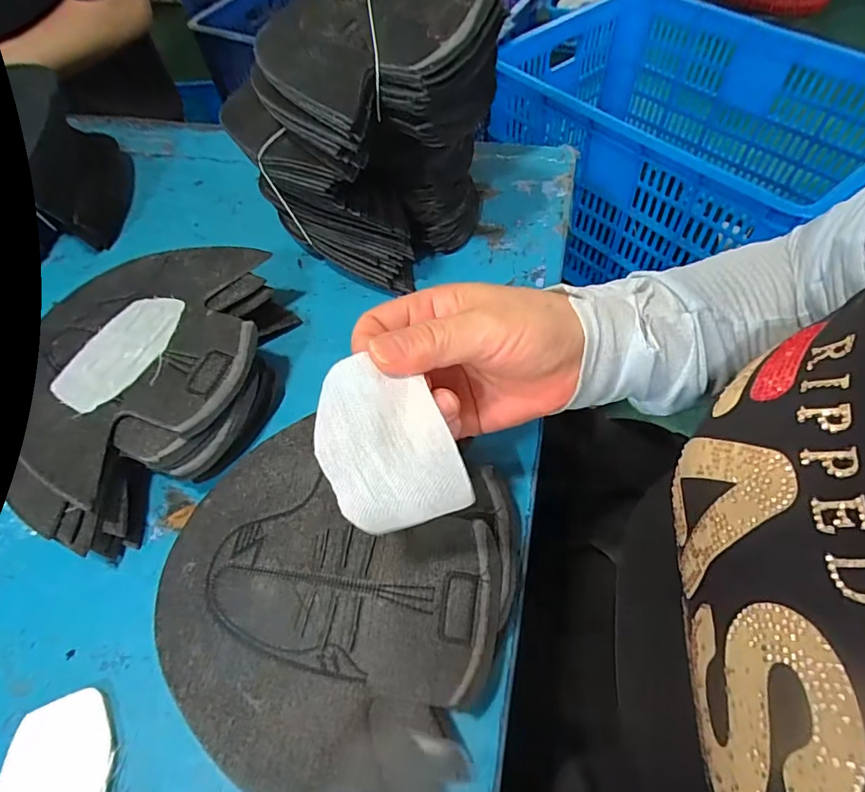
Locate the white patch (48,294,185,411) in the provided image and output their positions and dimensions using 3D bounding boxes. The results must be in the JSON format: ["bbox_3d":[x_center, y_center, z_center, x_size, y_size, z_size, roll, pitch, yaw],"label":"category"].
[{"bbox_3d":[-0.208,-0.032,0.338,0.052,0.005,0.092,23,63,16],"label":"white patch"}]

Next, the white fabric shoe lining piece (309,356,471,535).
[{"bbox_3d":[-0.021,0.020,0.215,0.053,0.009,0.075,-25,89,-1],"label":"white fabric shoe lining piece"}]

